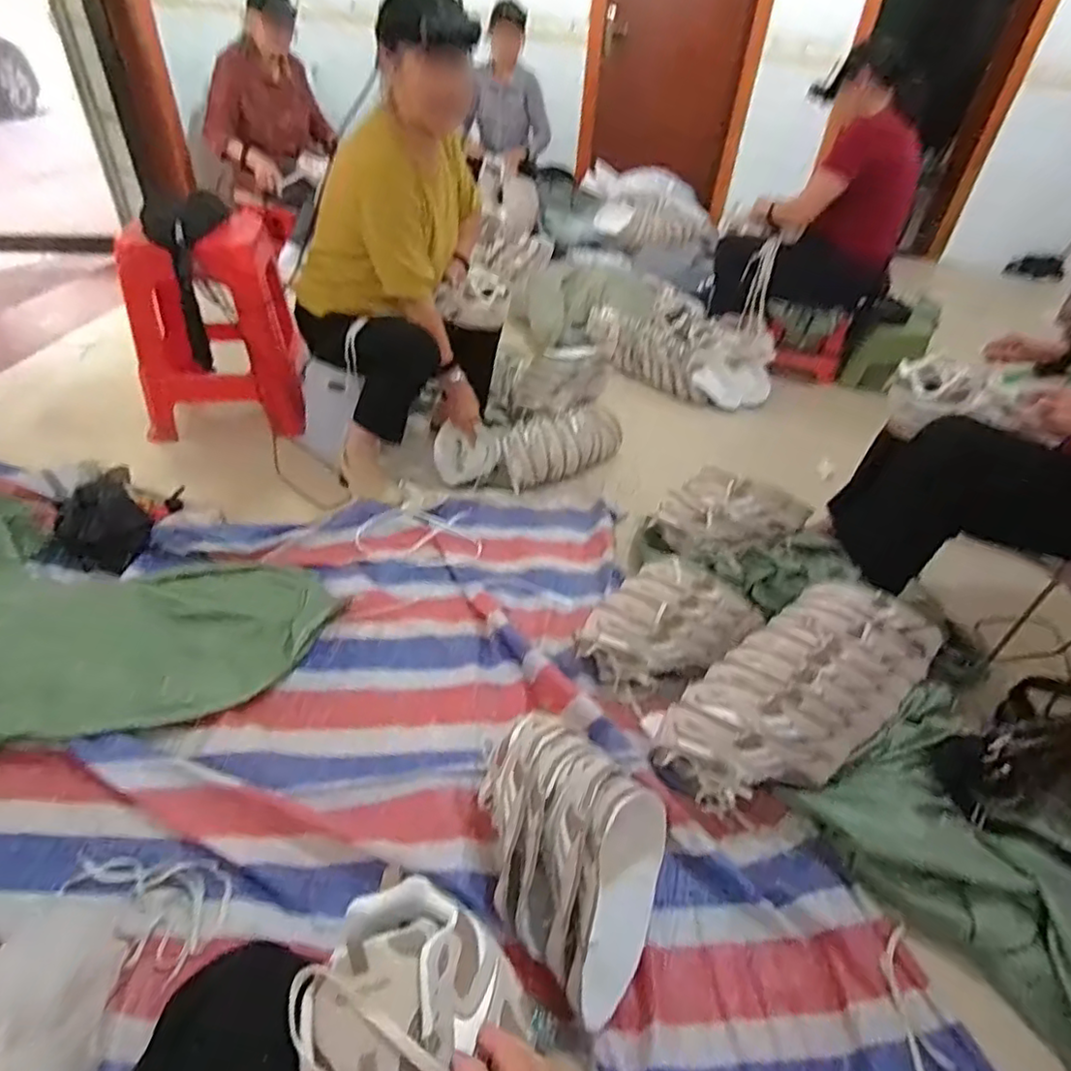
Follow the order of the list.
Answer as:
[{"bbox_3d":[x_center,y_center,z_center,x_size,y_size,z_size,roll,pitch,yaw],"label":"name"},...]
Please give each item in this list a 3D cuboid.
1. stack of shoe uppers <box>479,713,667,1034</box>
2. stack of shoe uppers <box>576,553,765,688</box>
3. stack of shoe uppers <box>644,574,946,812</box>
[{"bbox_3d":[0.033,0.403,0.789,0.276,0.146,0.263,23,43,20],"label":"stack of shoe uppers"},{"bbox_3d":[0.240,0.164,1.094,0.224,0.146,0.269,33,47,29],"label":"stack of shoe uppers"},{"bbox_3d":[0.446,0.247,1.002,0.559,0.144,0.238,-23,48,-30],"label":"stack of shoe uppers"}]

